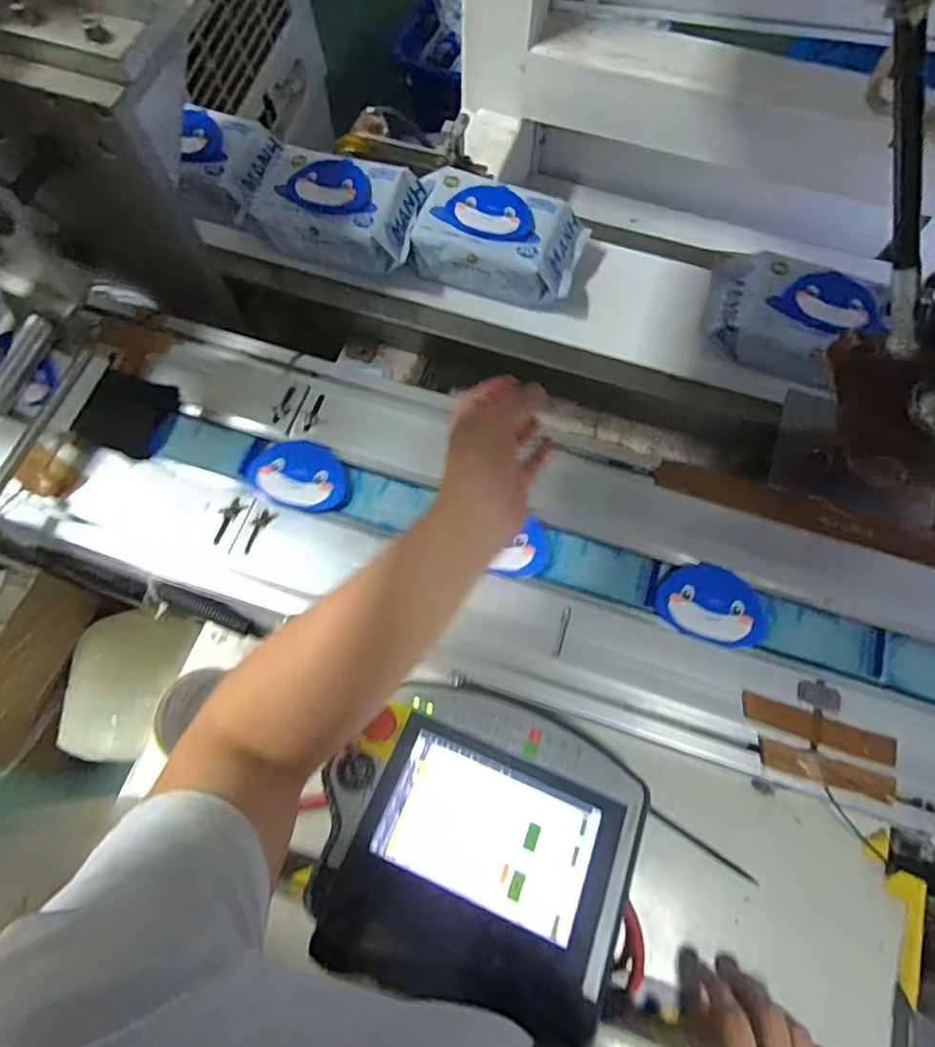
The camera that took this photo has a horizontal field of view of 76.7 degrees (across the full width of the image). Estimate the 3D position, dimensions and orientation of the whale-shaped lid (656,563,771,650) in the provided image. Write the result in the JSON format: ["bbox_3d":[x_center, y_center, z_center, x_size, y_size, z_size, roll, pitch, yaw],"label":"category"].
[{"bbox_3d":[0.220,0.071,0.525,0.095,0.008,0.069,18,70,7],"label":"whale-shaped lid"}]

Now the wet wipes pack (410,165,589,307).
[{"bbox_3d":[0.032,-0.323,0.683,0.194,0.083,0.117,18,70,7],"label":"wet wipes pack"}]

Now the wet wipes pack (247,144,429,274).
[{"bbox_3d":[-0.151,-0.365,0.681,0.199,0.058,0.134,17,70,7],"label":"wet wipes pack"}]

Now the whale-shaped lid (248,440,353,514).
[{"bbox_3d":[-0.158,-0.047,0.569,0.095,0.012,0.066,16,70,6],"label":"whale-shaped lid"}]

